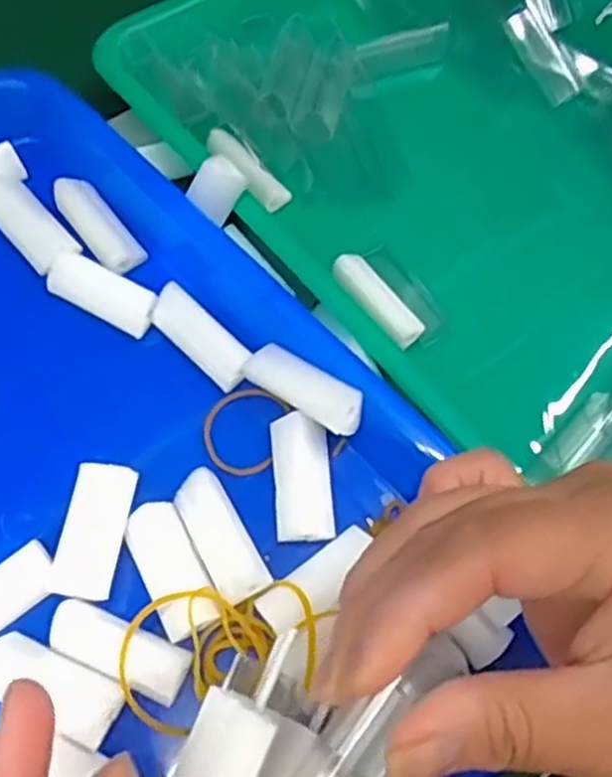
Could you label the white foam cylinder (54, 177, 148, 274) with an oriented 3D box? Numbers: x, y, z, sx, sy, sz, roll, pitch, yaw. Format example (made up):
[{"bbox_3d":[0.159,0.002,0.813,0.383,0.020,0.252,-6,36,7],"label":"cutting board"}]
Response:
[{"bbox_3d":[-0.087,-0.069,0.307,0.018,0.013,0.045,-36,71,-19],"label":"white foam cylinder"}]

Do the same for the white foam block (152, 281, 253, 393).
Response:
[{"bbox_3d":[-0.041,-0.020,0.290,0.046,0.018,0.016,42,68,16],"label":"white foam block"}]

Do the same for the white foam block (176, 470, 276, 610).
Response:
[{"bbox_3d":[-0.030,0.052,0.256,0.019,0.014,0.047,-25,68,-16],"label":"white foam block"}]

